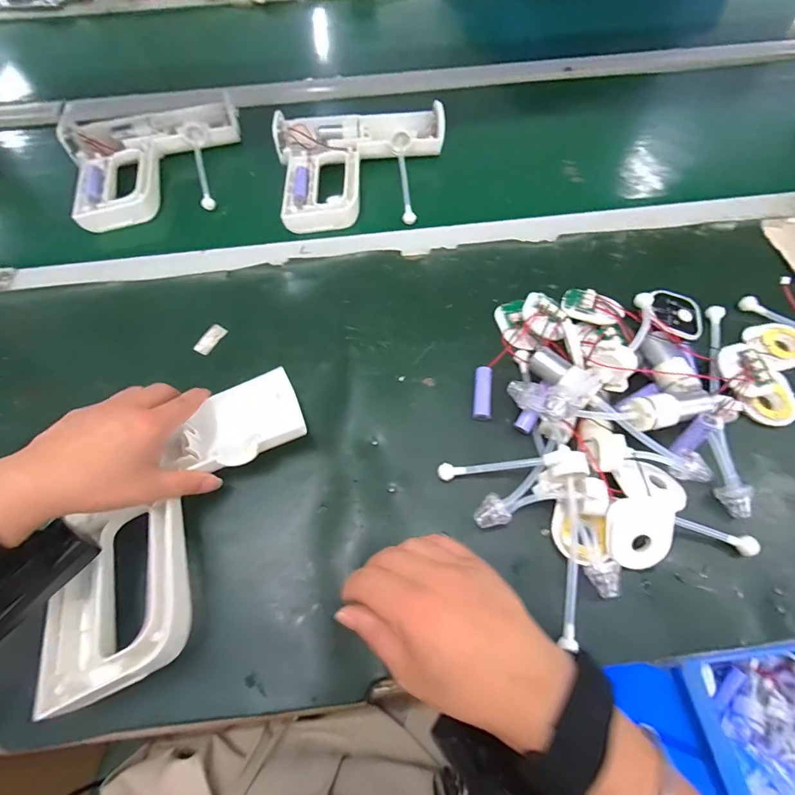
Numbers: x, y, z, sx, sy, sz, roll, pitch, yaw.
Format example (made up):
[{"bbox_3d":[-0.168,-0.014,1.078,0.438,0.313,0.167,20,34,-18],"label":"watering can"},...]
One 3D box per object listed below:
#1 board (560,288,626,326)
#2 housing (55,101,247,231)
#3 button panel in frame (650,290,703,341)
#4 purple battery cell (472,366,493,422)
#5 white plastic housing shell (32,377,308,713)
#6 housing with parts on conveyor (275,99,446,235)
[{"bbox_3d":[0.195,-0.091,0.412,0.057,0.017,0.040,22,67,12],"label":"board"},{"bbox_3d":[-0.315,-0.328,0.543,0.218,0.033,0.224,-20,66,-8],"label":"housing"},{"bbox_3d":[0.278,-0.084,0.411,0.057,0.011,0.049,16,73,-3],"label":"button panel in frame"},{"bbox_3d":[0.079,-0.003,0.380,0.016,0.011,0.052,8,65,6],"label":"purple battery cell"},{"bbox_3d":[-0.168,0.088,0.322,0.113,0.053,0.251,21,64,11],"label":"white plastic housing shell"},{"bbox_3d":[-0.039,-0.292,0.509,0.211,0.034,0.178,-9,65,-2],"label":"housing with parts on conveyor"}]

